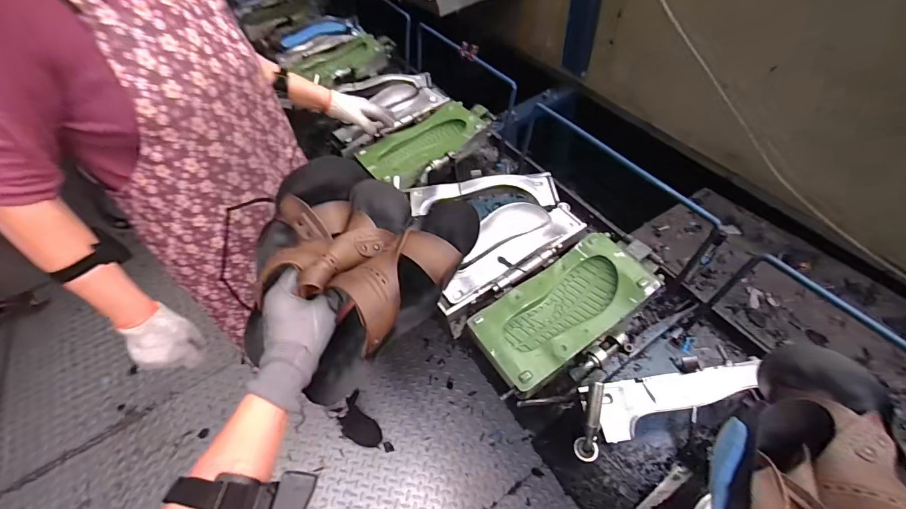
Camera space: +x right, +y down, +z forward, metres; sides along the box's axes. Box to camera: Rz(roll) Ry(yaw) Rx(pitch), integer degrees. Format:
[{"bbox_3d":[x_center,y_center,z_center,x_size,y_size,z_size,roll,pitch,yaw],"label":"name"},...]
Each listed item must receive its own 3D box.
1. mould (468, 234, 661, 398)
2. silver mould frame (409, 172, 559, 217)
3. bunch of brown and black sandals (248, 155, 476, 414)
[{"bbox_3d":[0.217,0.102,0.751,0.357,0.065,0.168,-29,55,-17],"label":"mould"},{"bbox_3d":[0.074,-0.156,0.950,0.355,0.027,0.117,-4,52,2],"label":"silver mould frame"},{"bbox_3d":[-0.123,-0.003,0.465,0.219,0.113,0.239,36,63,28],"label":"bunch of brown and black sandals"}]

